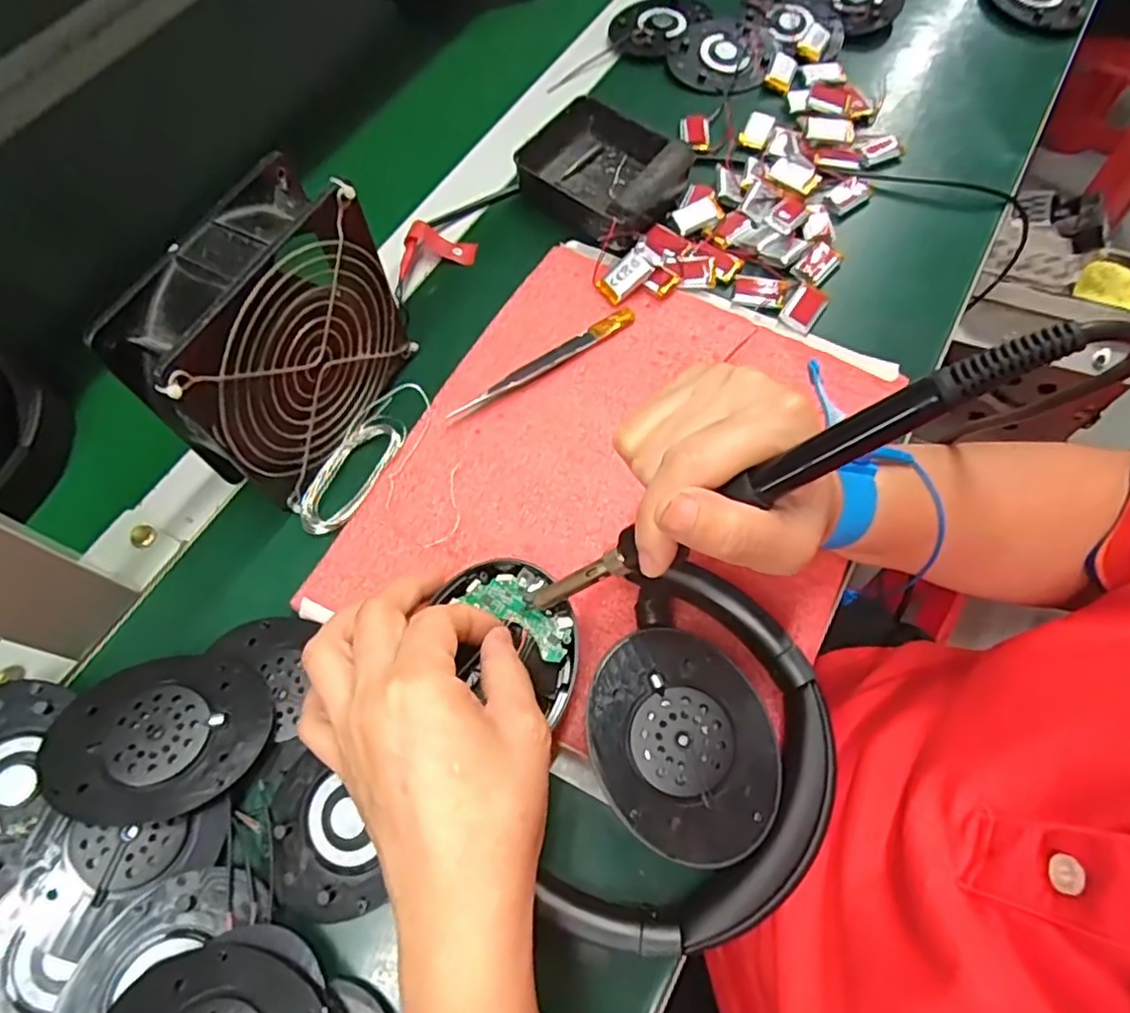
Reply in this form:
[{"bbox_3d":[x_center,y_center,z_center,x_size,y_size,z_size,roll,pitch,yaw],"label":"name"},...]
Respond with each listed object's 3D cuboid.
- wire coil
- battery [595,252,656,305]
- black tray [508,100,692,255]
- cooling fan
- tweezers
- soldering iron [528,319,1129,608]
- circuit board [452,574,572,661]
[{"bbox_3d":[-0.113,-0.016,0.349,0.033,0.011,0.069,31,70,15],"label":"wire coil"},{"bbox_3d":[0.035,-0.137,0.394,0.031,0.005,0.019,-44,80,9],"label":"battery"},{"bbox_3d":[0.021,-0.220,0.431,0.104,0.036,0.088,34,70,15],"label":"black tray"},{"bbox_3d":[-0.136,-0.076,0.315,0.049,0.113,0.125,24,68,11],"label":"cooling fan"},{"bbox_3d":[-0.011,-0.081,0.373,0.123,0.007,0.011,-34,68,-13],"label":"tweezers"},{"bbox_3d":[0.065,-0.002,0.223,0.210,0.016,0.019,-30,54,35],"label":"soldering iron"},{"bbox_3d":[-0.019,0.048,0.298,0.052,0.004,0.020,32,66,15],"label":"circuit board"}]

